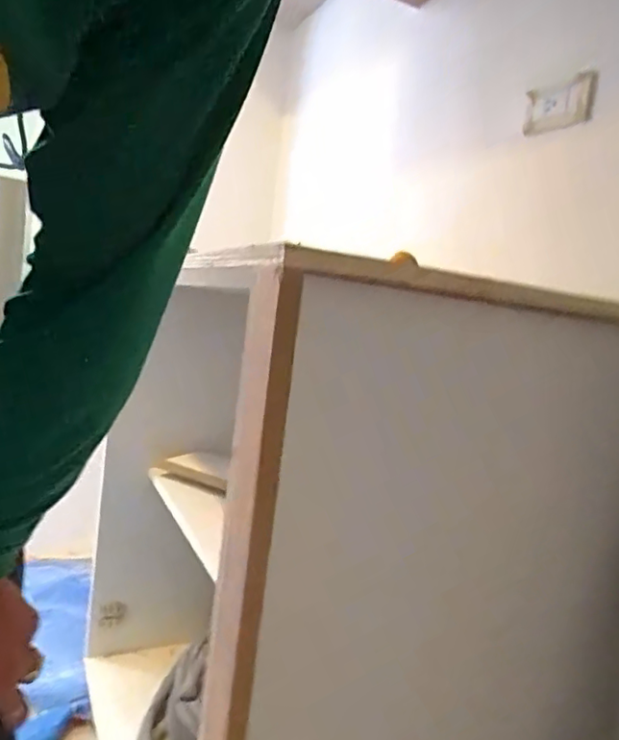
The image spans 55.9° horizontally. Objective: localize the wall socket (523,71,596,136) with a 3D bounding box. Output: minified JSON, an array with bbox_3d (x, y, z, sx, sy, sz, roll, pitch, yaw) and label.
[{"bbox_3d":[0.364,-0.385,0.854,0.023,0.067,0.107,4,6,-29],"label":"wall socket"}]

